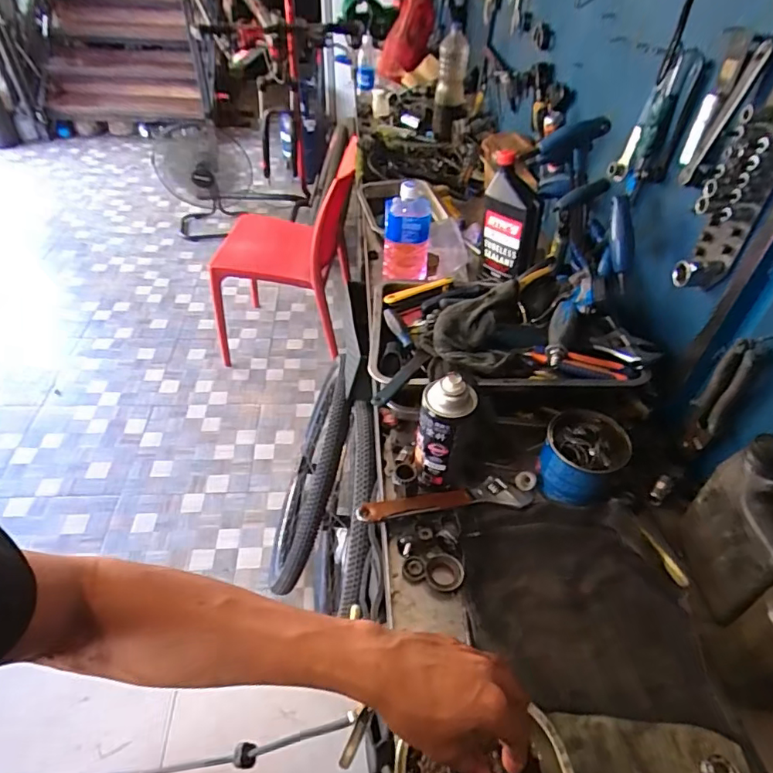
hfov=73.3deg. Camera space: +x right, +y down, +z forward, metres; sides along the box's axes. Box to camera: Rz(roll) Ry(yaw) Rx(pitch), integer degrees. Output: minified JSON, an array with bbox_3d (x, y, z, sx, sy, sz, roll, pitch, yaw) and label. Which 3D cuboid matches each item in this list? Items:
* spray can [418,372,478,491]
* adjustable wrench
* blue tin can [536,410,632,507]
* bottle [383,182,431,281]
[{"bbox_3d":[0.072,0.054,0.651,0.060,0.180,0.069,10,44,6],"label":"spray can"},{"bbox_3d":[0.077,0.143,0.671,0.230,0.027,0.043,-5,45,-10],"label":"adjustable wrench"},{"bbox_3d":[0.250,0.094,0.675,0.093,0.092,0.087,2,44,-2],"label":"blue tin can"},{"bbox_3d":[0.038,-0.279,0.960,0.083,0.180,0.080,7,44,3],"label":"bottle"}]

